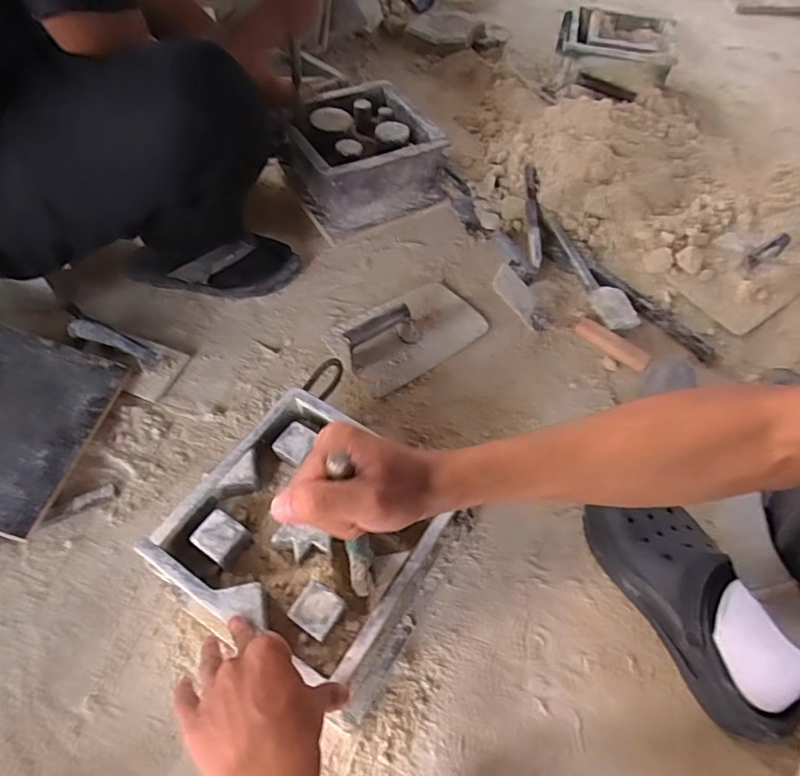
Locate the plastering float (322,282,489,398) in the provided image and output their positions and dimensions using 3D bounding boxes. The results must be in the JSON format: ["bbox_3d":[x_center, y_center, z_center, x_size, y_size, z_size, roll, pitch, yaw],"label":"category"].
[{"bbox_3d":[0.012,-0.102,0.777,0.220,0.076,0.141,-34,64,-21],"label":"plastering float"}]

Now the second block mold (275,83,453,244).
[{"bbox_3d":[-0.071,-0.409,0.945,0.238,0.123,0.229,-27,61,-18],"label":"second block mold"}]

